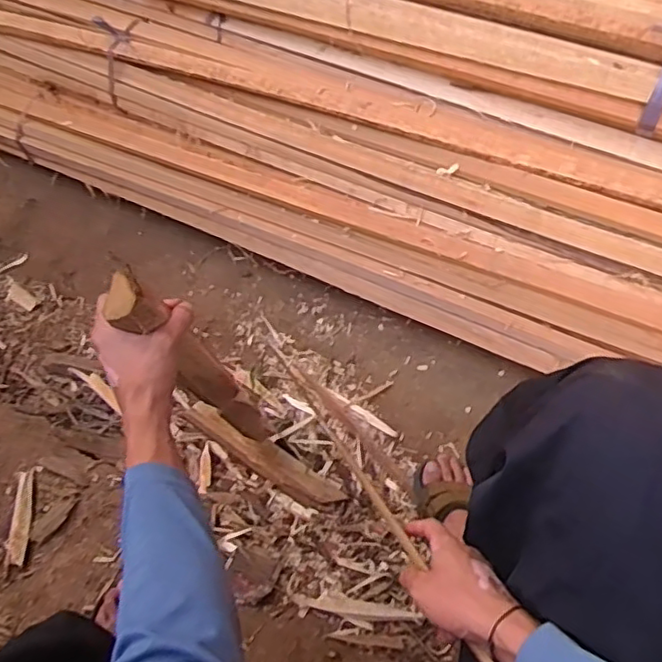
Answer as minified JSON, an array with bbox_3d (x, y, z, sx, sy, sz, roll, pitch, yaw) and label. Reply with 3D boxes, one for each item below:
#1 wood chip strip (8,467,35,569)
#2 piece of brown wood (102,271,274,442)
[{"bbox_3d":[-0.434,0.260,0.864,0.026,0.010,0.129,-5,60,-5],"label":"wood chip strip"},{"bbox_3d":[-0.140,0.074,0.775,0.044,0.514,0.041,-31,65,-5],"label":"piece of brown wood"}]

